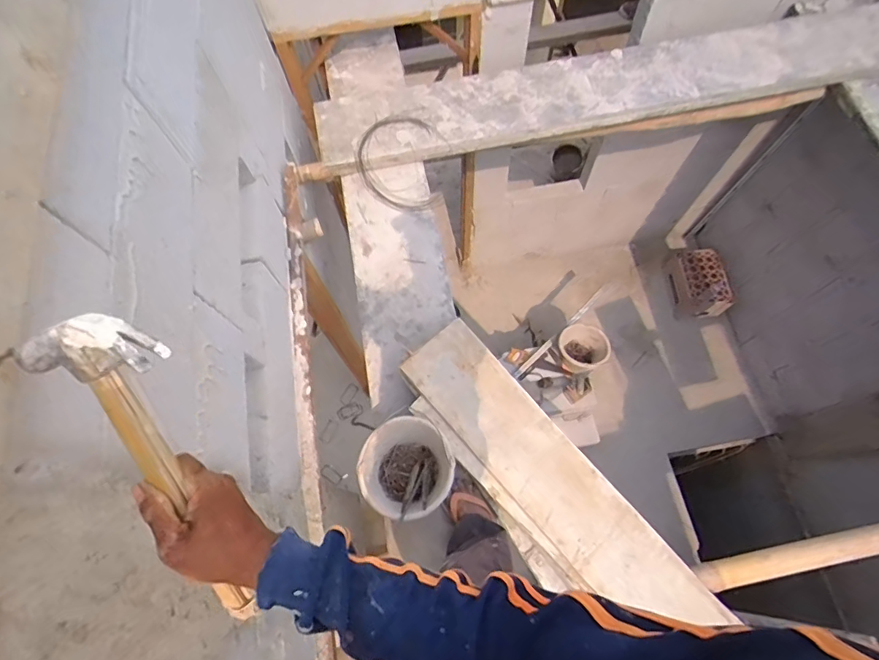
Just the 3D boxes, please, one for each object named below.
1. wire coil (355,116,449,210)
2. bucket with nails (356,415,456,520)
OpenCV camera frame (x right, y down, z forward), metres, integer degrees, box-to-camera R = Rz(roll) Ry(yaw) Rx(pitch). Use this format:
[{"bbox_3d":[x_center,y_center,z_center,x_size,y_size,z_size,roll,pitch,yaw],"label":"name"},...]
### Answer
[{"bbox_3d":[-0.140,-0.620,1.782,0.317,0.104,0.346,12,70,6],"label":"wire coil"},{"bbox_3d":[-0.084,0.375,1.309,0.239,0.172,0.241,-1,69,1],"label":"bucket with nails"}]

